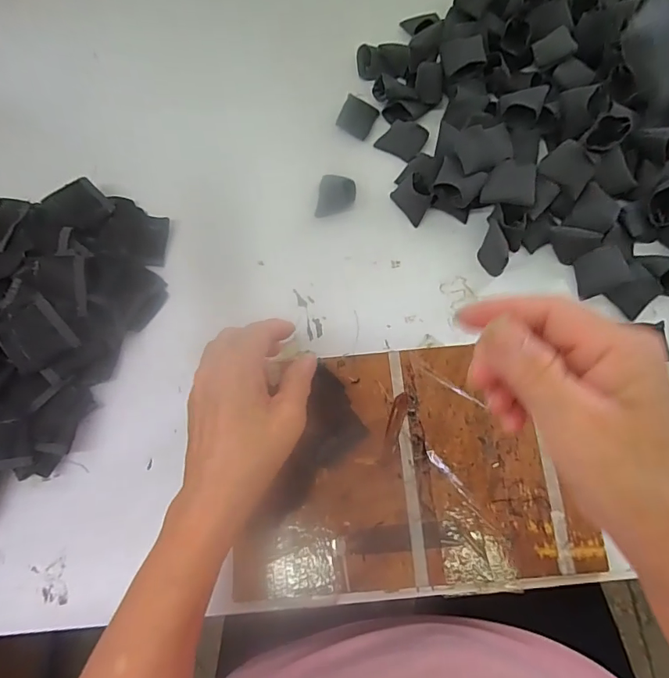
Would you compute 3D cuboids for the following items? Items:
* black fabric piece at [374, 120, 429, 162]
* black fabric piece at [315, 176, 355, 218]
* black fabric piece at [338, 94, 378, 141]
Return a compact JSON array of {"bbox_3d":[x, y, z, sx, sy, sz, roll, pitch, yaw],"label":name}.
[{"bbox_3d":[0.069,-0.198,0.458,0.045,0.014,0.038,37,76,14],"label":"black fabric piece"},{"bbox_3d":[0.002,-0.137,0.443,0.036,0.018,0.033,3,71,4],"label":"black fabric piece"},{"bbox_3d":[0.024,-0.228,0.472,0.034,0.020,0.037,26,74,11],"label":"black fabric piece"}]

